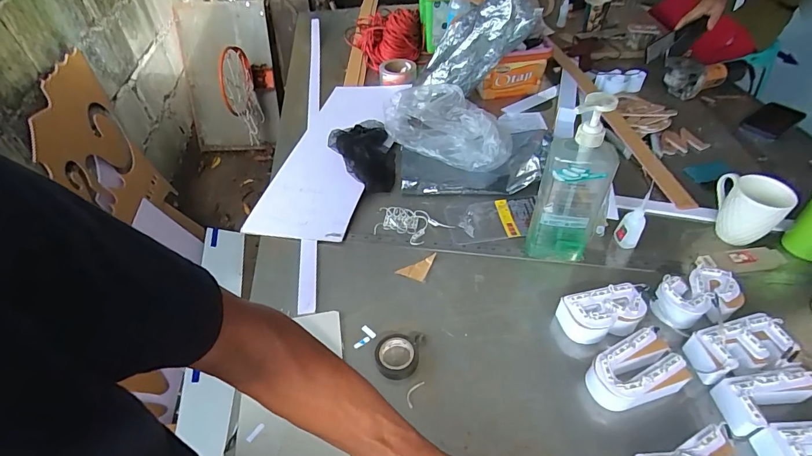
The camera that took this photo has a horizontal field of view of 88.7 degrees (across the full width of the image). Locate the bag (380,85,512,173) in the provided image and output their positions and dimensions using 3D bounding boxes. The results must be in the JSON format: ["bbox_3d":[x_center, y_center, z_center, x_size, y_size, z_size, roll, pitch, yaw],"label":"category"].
[{"bbox_3d":[0.101,-0.225,0.908,0.274,0.105,0.211,23,50,21],"label":"bag"}]

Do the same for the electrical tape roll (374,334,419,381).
[{"bbox_3d":[-0.012,0.181,0.585,0.058,0.025,0.061,-1,45,1],"label":"electrical tape roll"}]

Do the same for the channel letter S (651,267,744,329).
[{"bbox_3d":[0.428,0.110,0.620,0.132,0.051,0.078,-16,46,-13],"label":"channel letter S"}]

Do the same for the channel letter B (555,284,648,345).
[{"bbox_3d":[0.286,0.127,0.608,0.120,0.054,0.064,-7,45,-5],"label":"channel letter B"}]

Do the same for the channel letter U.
[{"bbox_3d":[0.297,0.190,0.544,0.116,0.052,0.076,-17,47,-14],"label":"channel letter U"}]

